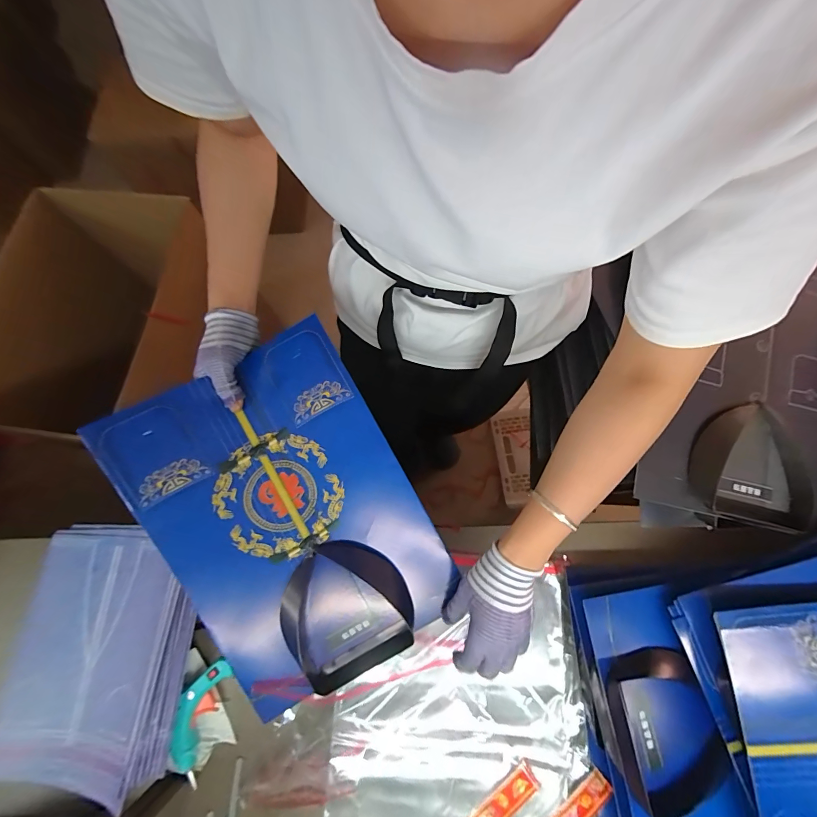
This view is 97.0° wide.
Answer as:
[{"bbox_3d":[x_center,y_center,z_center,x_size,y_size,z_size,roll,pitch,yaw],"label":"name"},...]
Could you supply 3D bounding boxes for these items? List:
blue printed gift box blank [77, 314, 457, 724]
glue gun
[{"bbox_3d":[-0.141,0.132,0.419,0.286,0.034,0.381,-28,93,-5],"label":"blue printed gift box blank"},{"bbox_3d":[-0.274,0.403,0.471,0.051,0.034,0.149,13,75,6],"label":"glue gun"}]

